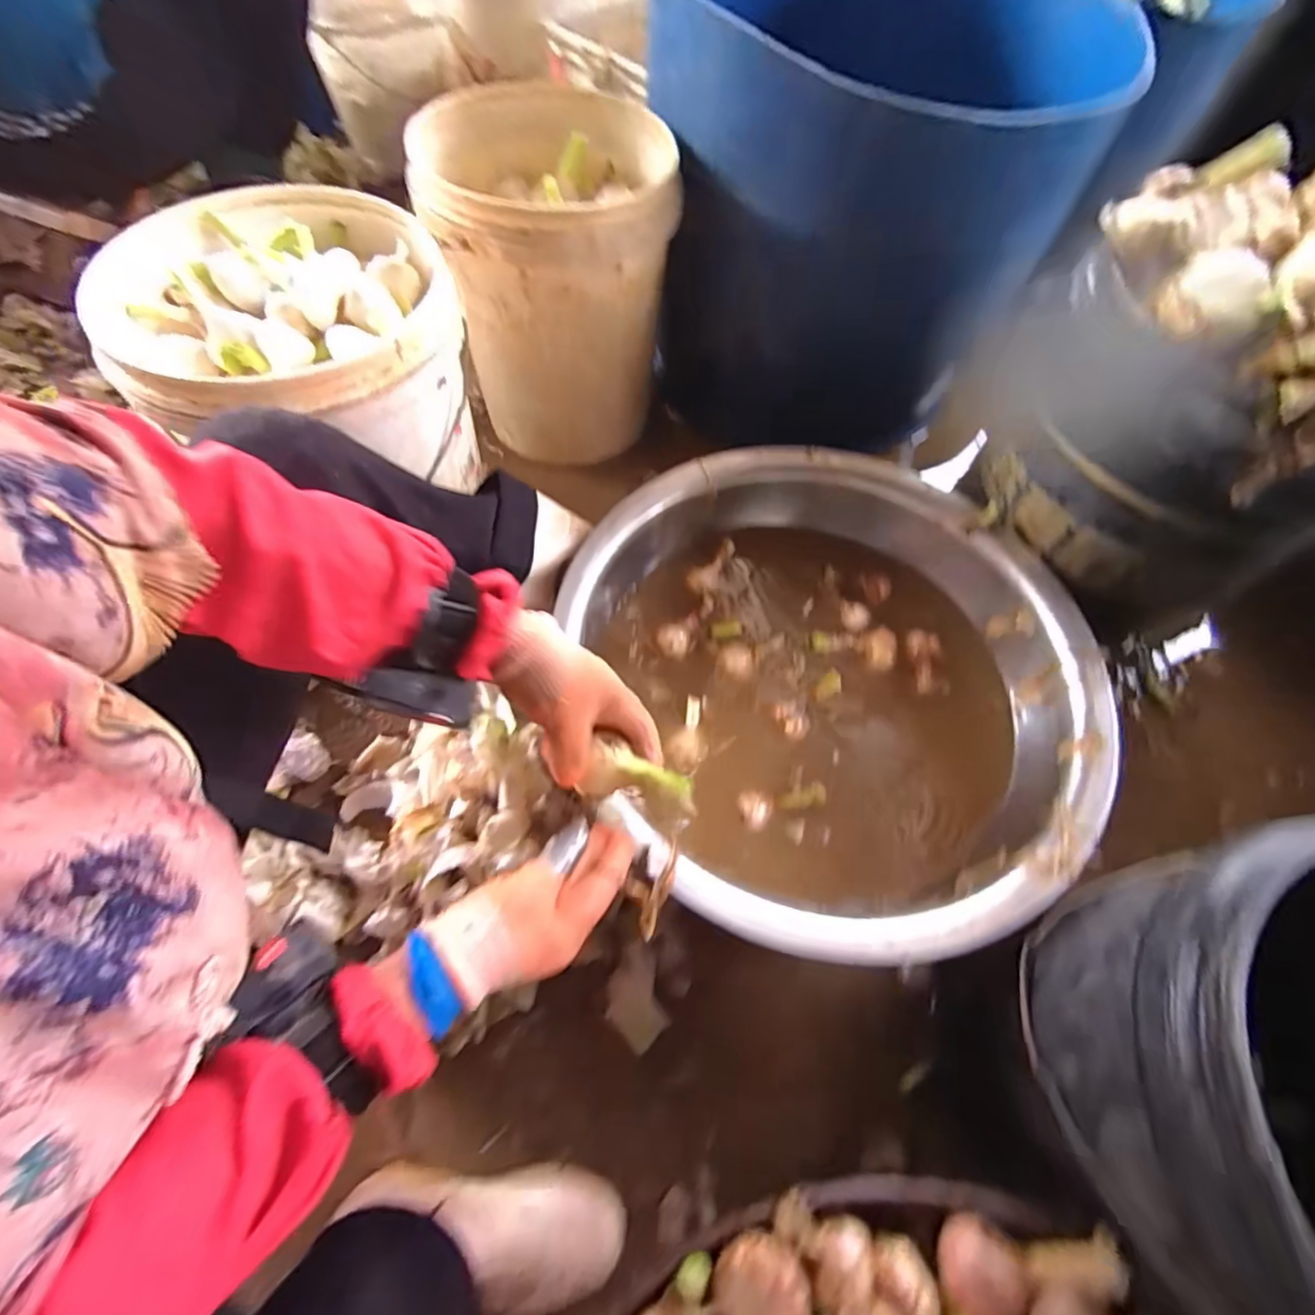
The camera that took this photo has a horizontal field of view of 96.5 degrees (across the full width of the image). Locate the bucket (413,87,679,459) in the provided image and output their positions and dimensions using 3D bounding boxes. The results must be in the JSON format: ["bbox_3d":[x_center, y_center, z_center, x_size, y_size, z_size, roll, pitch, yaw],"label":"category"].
[{"bbox_3d":[-0.139,-0.519,0.845,0.307,0.350,0.326,6,62,0],"label":"bucket"}]

